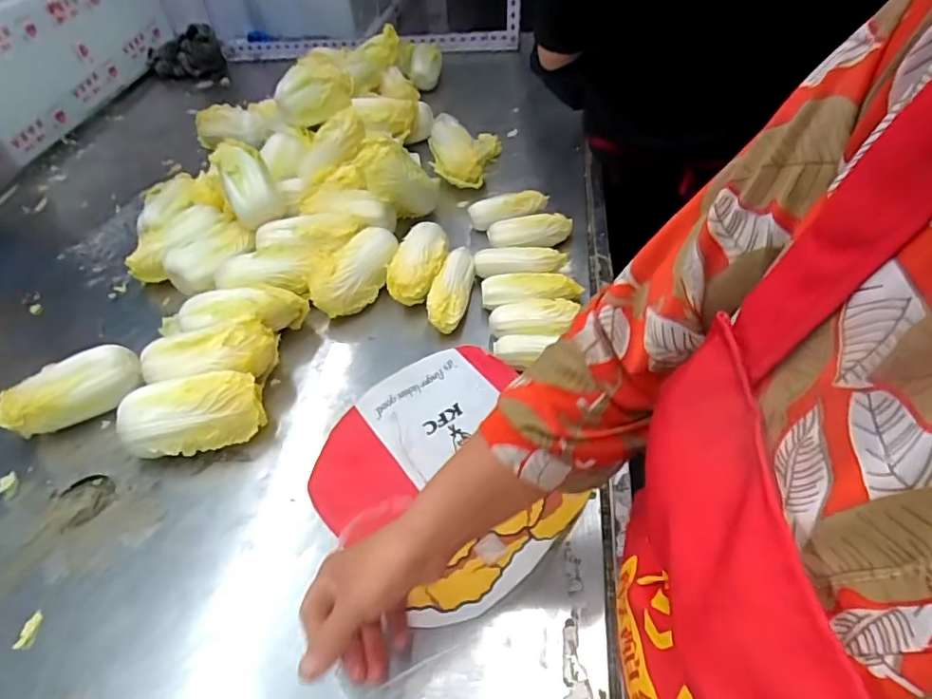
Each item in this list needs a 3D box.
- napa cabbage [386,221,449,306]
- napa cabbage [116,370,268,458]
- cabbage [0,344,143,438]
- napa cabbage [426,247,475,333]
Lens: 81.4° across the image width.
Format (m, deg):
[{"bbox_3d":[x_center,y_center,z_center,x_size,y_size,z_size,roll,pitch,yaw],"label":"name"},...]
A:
[{"bbox_3d":[-0.062,-0.112,0.720,0.066,0.053,0.122,12,52,16],"label":"napa cabbage"},{"bbox_3d":[-0.288,0.068,0.578,0.134,0.069,0.075,-16,49,-8],"label":"napa cabbage"},{"bbox_3d":[-0.450,0.049,0.622,0.148,0.063,0.066,-25,51,-14],"label":"cabbage"},{"bbox_3d":[-0.018,-0.079,0.691,0.045,0.033,0.131,7,50,13],"label":"napa cabbage"}]

